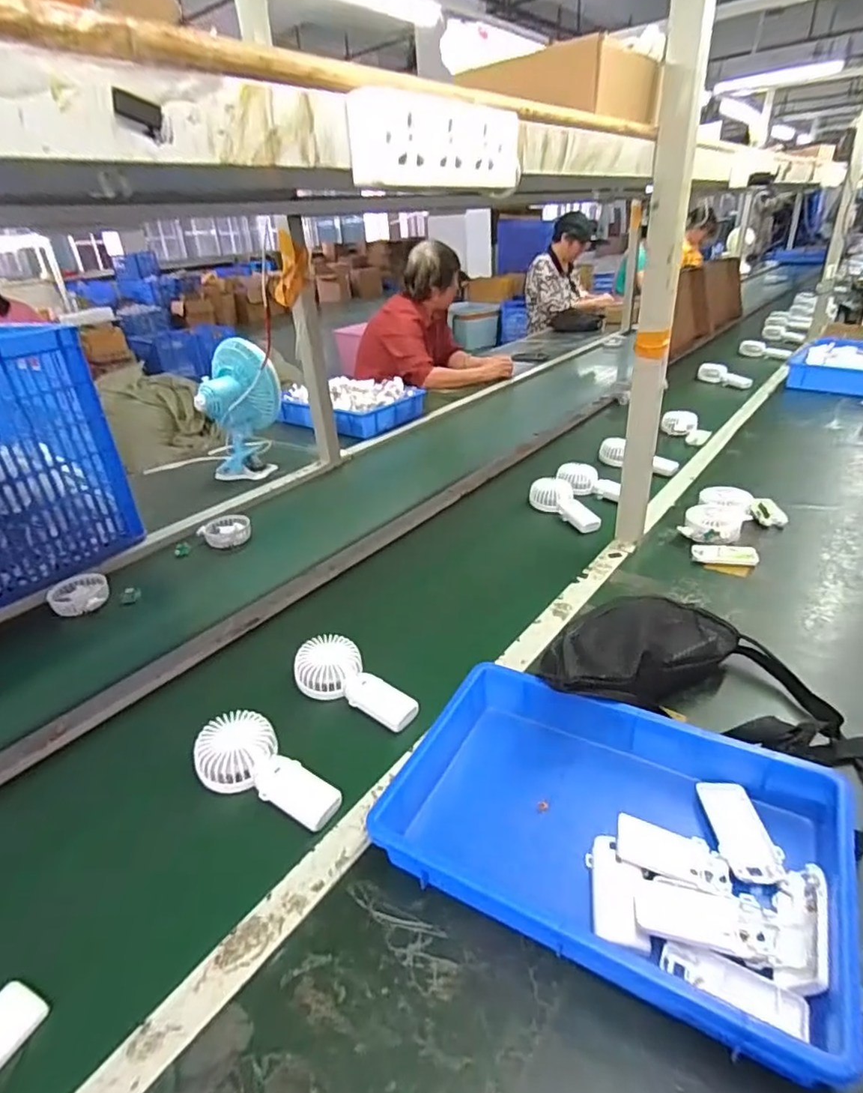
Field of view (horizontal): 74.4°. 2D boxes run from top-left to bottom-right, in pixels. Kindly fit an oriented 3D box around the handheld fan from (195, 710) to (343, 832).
[{"bbox_3d":[-0.178,0.244,0.619,0.180,0.040,0.082,22,35,20],"label":"handheld fan"}]

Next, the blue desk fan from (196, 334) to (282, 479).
[{"bbox_3d":[-0.468,-0.332,1.419,0.191,0.311,0.162,-12,30,-13],"label":"blue desk fan"}]

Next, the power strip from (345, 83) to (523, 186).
[{"bbox_3d":[0.010,-0.291,0.414,0.022,0.052,0.168,18,36,35],"label":"power strip"}]

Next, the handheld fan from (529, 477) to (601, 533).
[{"bbox_3d":[0.263,-0.086,1.140,0.078,0.047,0.179,-11,28,-12],"label":"handheld fan"}]

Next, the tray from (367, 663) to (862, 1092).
[{"bbox_3d":[0.157,0.251,0.516,0.357,0.063,0.236,12,31,29],"label":"tray"}]

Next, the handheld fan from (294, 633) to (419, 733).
[{"bbox_3d":[-0.096,0.171,0.732,0.178,0.054,0.079,11,31,27],"label":"handheld fan"}]

